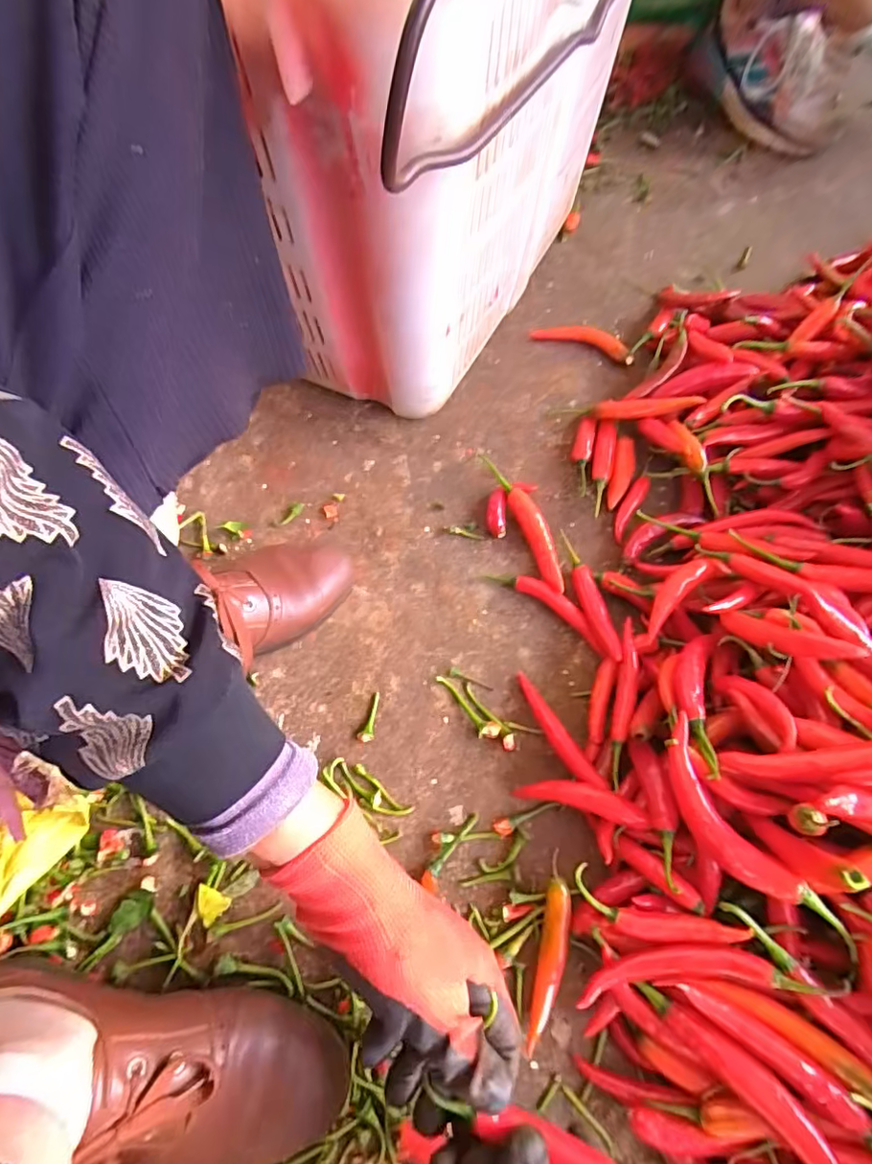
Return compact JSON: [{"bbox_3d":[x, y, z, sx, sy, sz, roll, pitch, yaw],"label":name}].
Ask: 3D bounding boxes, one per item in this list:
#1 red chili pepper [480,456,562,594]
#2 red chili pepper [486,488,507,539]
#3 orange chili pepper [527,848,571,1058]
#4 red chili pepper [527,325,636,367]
[{"bbox_3d":[0.084,-0.057,0.516,0.024,0.020,0.153,-19,66,-8],"label":"red chili pepper"},{"bbox_3d":[0.055,-0.064,0.518,0.017,0.011,0.049,3,65,3],"label":"red chili pepper"},{"bbox_3d":[0.076,0.243,0.373,0.017,0.016,0.113,11,65,6],"label":"orange chili pepper"},{"bbox_3d":[0.158,-0.261,0.609,0.112,0.016,0.028,21,67,11],"label":"red chili pepper"}]

